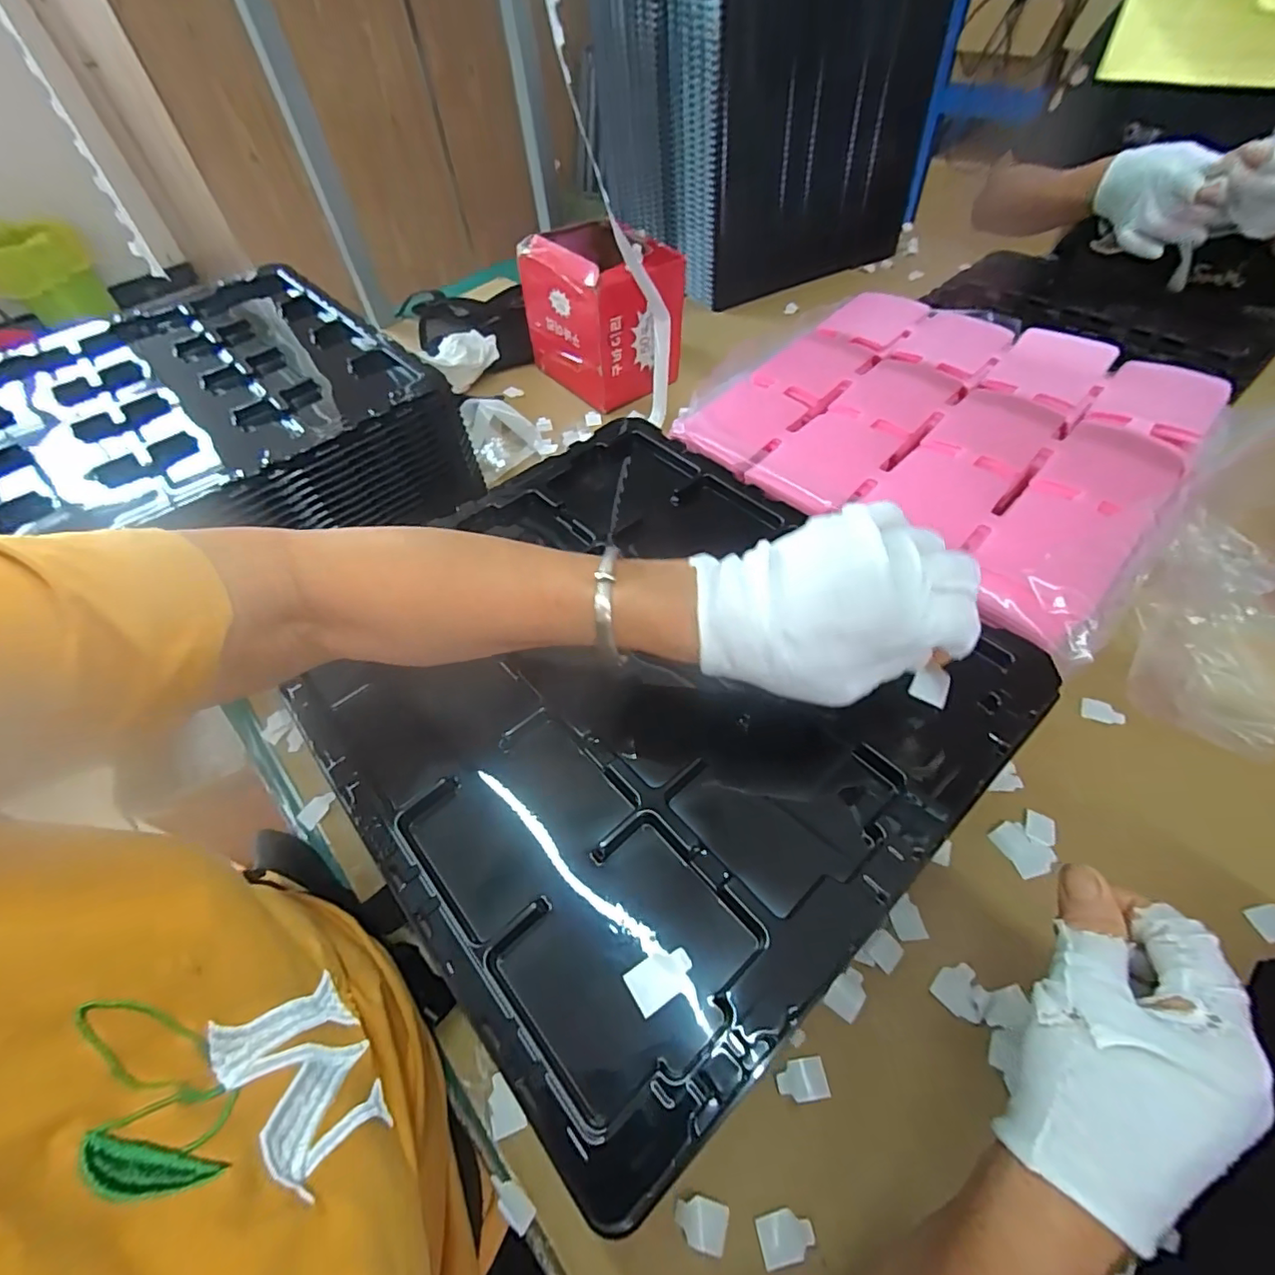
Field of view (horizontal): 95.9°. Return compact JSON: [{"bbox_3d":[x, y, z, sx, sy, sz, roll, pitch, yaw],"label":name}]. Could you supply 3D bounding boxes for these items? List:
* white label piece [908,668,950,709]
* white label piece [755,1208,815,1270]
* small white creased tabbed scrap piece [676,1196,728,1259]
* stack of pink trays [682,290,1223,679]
[{"bbox_3d":[0.147,0.025,0.288,0.017,0.020,0.004,25,35,24],"label":"white label piece"},{"bbox_3d":[0.069,0.279,0.267,0.025,0.004,0.017,-14,53,-6],"label":"white label piece"},{"bbox_3d":[0.030,0.277,0.272,0.024,0.007,0.017,9,55,11],"label":"small white creased tabbed scrap piece"},{"bbox_3d":[0.236,-0.172,0.452,0.305,0.022,0.321,-40,60,-22],"label":"stack of pink trays"}]

